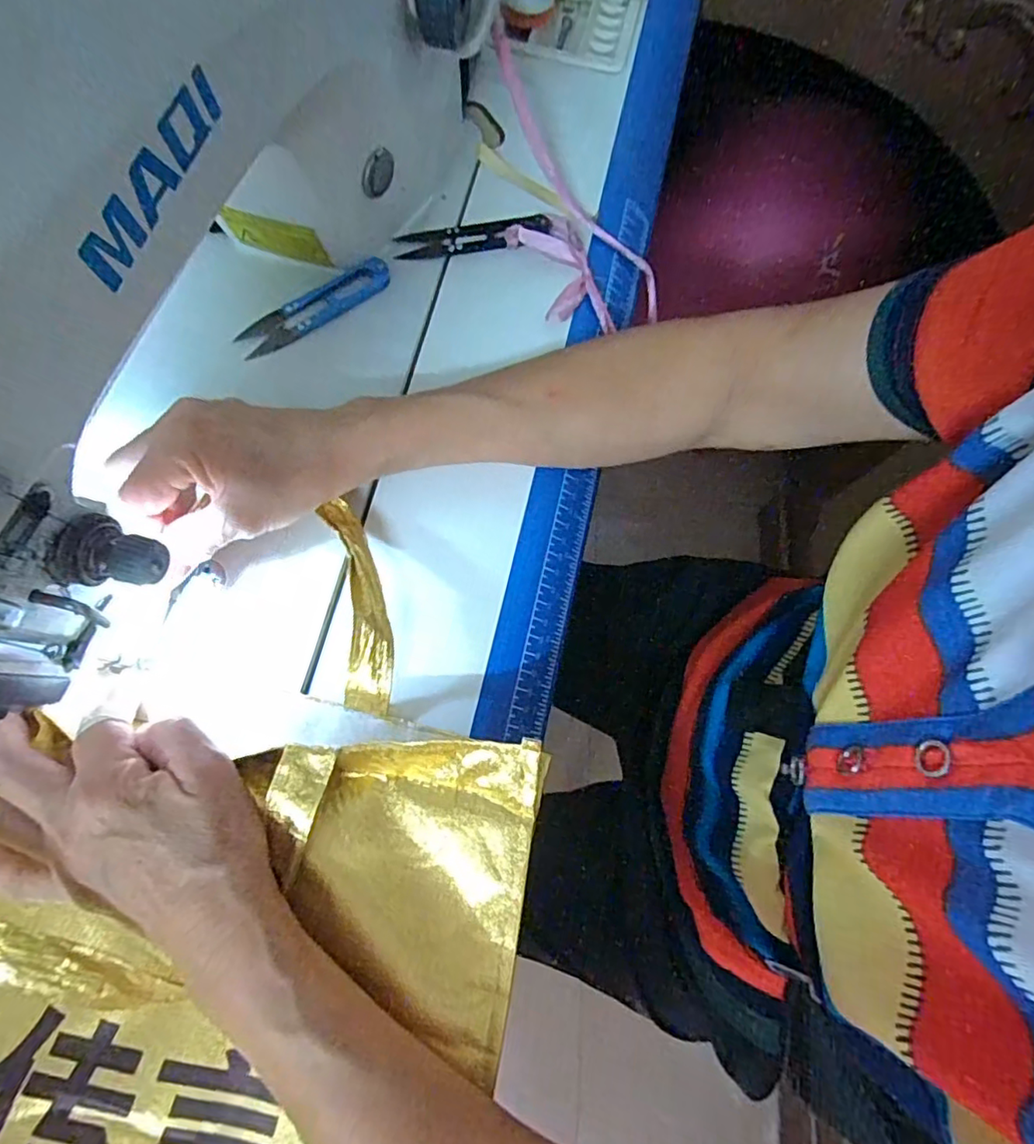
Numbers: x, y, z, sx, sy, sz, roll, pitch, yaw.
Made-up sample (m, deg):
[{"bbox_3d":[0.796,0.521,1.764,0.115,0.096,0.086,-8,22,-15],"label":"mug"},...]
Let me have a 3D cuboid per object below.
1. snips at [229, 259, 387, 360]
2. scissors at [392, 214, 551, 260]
[{"bbox_3d":[-0.124,-0.165,0.358,0.100,0.016,0.025,-33,76,-8],"label":"snips"},{"bbox_3d":[-0.028,-0.220,0.375,0.099,0.006,0.023,-7,74,-2],"label":"scissors"}]

